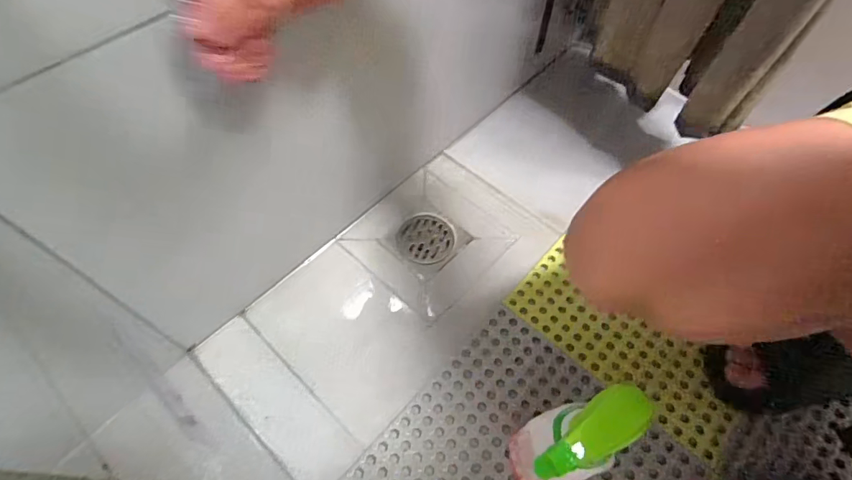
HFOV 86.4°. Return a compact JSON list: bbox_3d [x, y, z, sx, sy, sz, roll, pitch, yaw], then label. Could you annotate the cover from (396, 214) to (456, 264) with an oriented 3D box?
[{"bbox_3d":[0.000,-0.002,0.685,0.087,0.005,0.081,-26,60,-16],"label":"cover"}]

